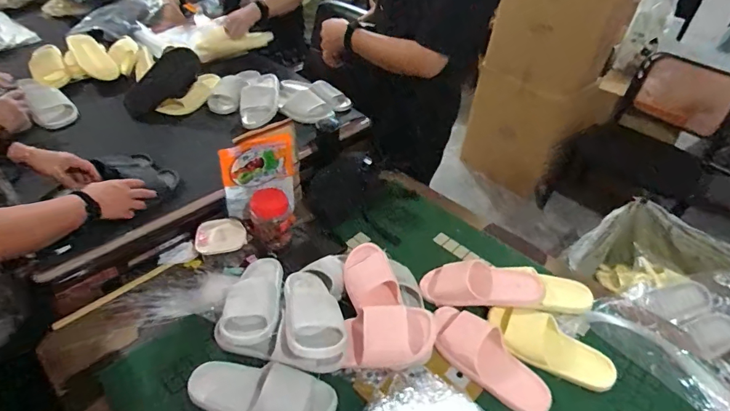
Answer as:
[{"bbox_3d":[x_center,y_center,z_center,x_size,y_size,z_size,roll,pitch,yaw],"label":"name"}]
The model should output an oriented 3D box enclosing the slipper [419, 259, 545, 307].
[{"bbox_3d":[0.251,0.166,0.934,0.252,0.053,0.107,-2,40,18],"label":"slipper"}]

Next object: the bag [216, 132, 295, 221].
[{"bbox_3d":[-0.258,-0.069,1.057,0.182,0.194,0.034,-17,41,-26],"label":"bag"}]

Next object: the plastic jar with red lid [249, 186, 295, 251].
[{"bbox_3d":[-0.225,0.033,1.026,0.096,0.108,0.101,2,42,-2],"label":"plastic jar with red lid"}]

